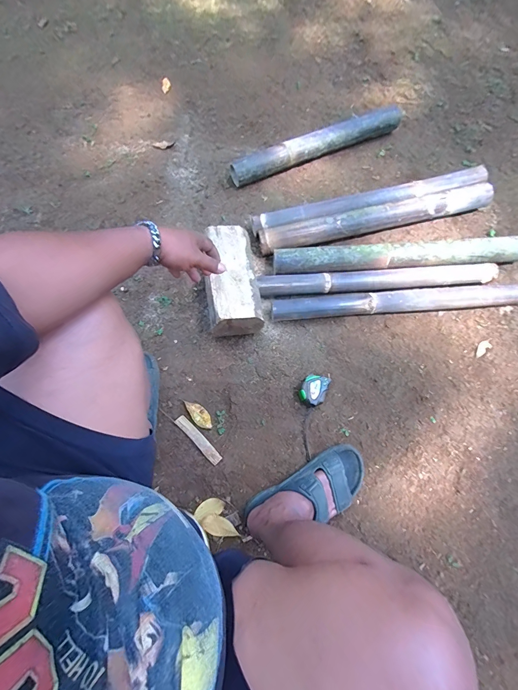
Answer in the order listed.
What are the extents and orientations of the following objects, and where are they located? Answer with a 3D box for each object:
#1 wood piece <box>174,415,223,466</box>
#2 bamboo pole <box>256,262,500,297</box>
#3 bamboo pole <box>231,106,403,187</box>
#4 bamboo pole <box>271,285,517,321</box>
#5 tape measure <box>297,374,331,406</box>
[{"bbox_3d":[-0.147,0.230,0.772,0.145,0.006,0.028,43,77,12],"label":"wood piece"},{"bbox_3d":[0.327,-0.171,0.887,0.657,0.049,0.070,-3,72,-2],"label":"bamboo pole"},{"bbox_3d":[0.193,-0.650,1.035,0.596,0.076,0.071,-22,73,-8],"label":"bamboo pole"},{"bbox_3d":[0.384,-0.114,0.866,0.702,0.054,0.061,-3,72,-2],"label":"bamboo pole"},{"bbox_3d":[0.137,0.112,0.797,0.068,0.044,0.079,17,72,5],"label":"tape measure"}]

